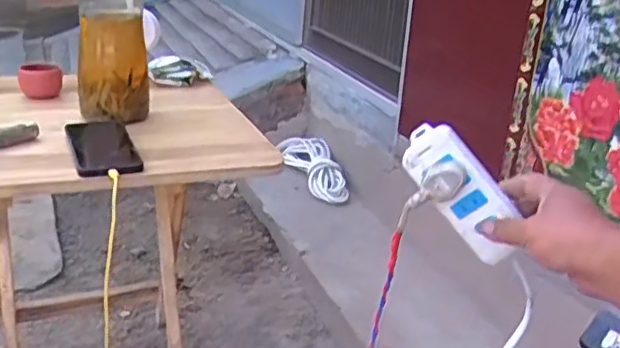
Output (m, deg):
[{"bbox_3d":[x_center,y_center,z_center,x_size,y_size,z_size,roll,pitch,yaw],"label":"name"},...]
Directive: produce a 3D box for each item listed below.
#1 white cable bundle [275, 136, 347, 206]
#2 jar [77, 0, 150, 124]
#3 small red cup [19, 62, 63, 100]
[{"bbox_3d":[0.006,-0.026,1.940,0.136,0.079,0.374,-2,22,-16],"label":"white cable bundle"},{"bbox_3d":[-0.292,-0.201,0.969,0.098,0.224,0.094,-2,22,-16],"label":"jar"},{"bbox_3d":[-0.437,-0.154,1.069,0.065,0.050,0.053,-6,23,-25],"label":"small red cup"}]

